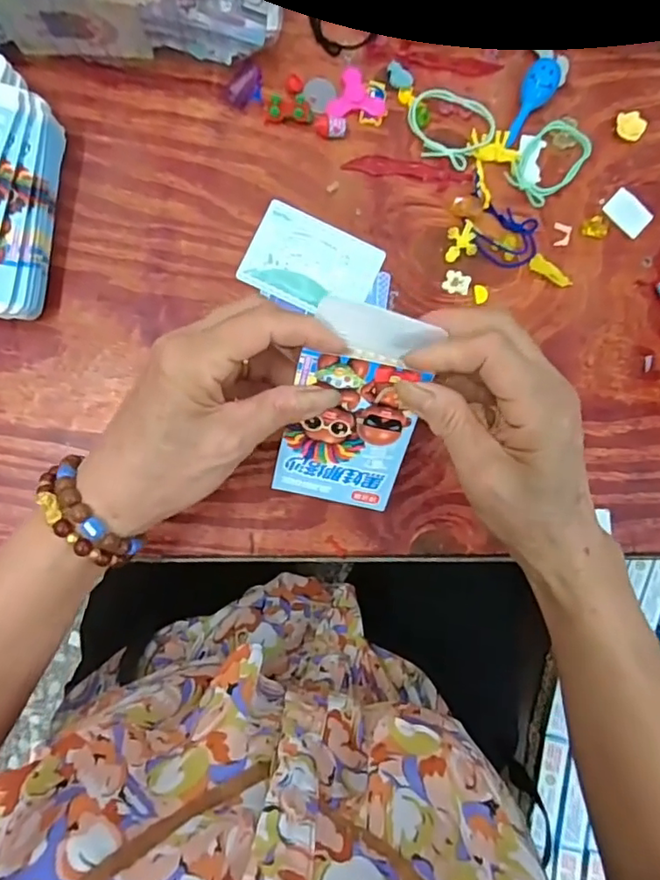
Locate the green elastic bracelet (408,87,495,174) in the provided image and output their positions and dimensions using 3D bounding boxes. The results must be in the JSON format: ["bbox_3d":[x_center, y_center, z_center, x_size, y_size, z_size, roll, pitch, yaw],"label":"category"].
[{"bbox_3d":[0.083,-0.219,0.405,0.061,0.011,0.045,20,86,-3],"label":"green elastic bracelet"}]

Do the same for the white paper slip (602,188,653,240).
[{"bbox_3d":[0.217,-0.165,0.420,0.023,0.004,0.033,-45,88,3],"label":"white paper slip"}]

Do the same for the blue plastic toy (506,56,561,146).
[{"bbox_3d":[0.141,-0.237,0.412,0.024,0.018,0.060,26,102,-3],"label":"blue plastic toy"}]

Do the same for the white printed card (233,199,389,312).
[{"bbox_3d":[-0.012,-0.121,0.397,0.086,0.004,0.061,24,86,-3],"label":"white printed card"}]

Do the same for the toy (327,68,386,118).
[{"bbox_3d":[0.021,-0.237,0.403,0.036,0.004,0.036,21,86,-3],"label":"toy"}]

